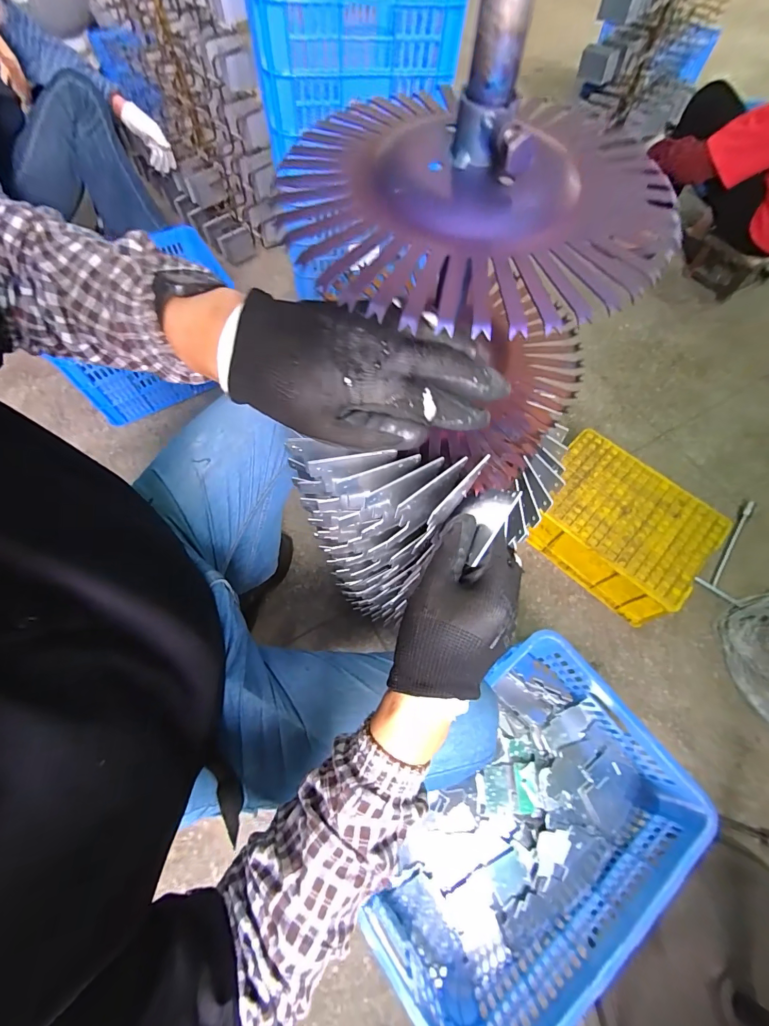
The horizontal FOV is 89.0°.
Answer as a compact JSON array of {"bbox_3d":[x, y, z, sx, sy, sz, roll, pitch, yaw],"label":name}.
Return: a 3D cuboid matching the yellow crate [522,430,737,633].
[{"bbox_3d":[0.532,0.025,0.913,0.352,0.145,0.266,41,71,16],"label":"yellow crate"}]

